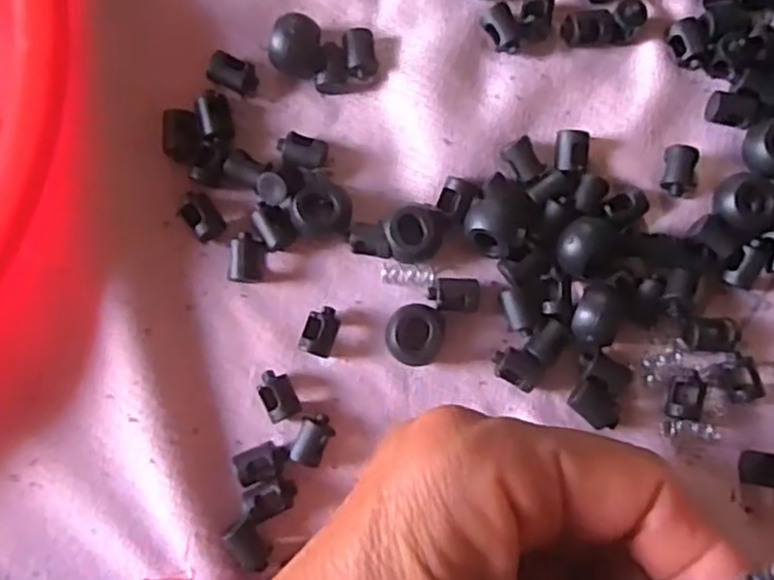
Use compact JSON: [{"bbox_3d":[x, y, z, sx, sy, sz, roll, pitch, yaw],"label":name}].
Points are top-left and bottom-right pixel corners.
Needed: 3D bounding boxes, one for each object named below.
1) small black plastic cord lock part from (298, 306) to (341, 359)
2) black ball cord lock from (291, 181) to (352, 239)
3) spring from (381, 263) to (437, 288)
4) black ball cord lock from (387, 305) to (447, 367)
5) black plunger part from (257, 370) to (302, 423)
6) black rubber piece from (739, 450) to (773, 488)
[{"bbox_3d":[-0.020,0.012,0.215,0.010,0.008,0.014,19,84,1],"label":"small black plastic cord lock part"},{"bbox_3d":[-0.019,-0.023,0.217,0.017,0.011,0.016,0,84,-1],"label":"black ball cord lock"},{"bbox_3d":[0.007,-0.004,0.218,0.017,0.007,0.006,7,84,0],"label":"spring"},{"bbox_3d":[0.008,0.013,0.213,0.017,0.012,0.017,0,84,-1],"label":"black ball cord lock"},{"bbox_3d":[-0.032,0.031,0.212,0.009,0.008,0.015,-24,85,-3],"label":"black plunger part"},{"bbox_3d":[0.112,0.053,0.212,0.014,0.007,0.010,9,84,0],"label":"black rubber piece"}]

